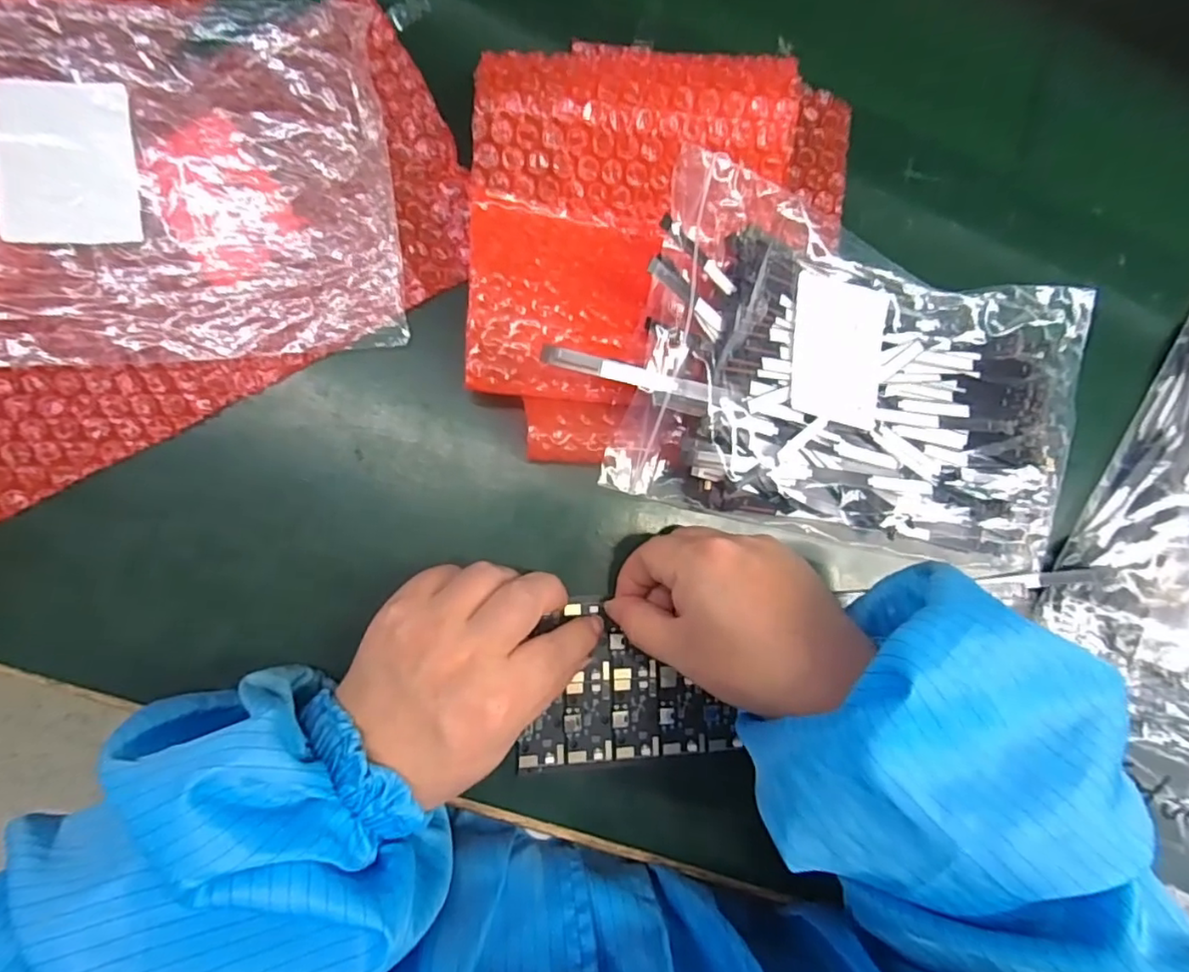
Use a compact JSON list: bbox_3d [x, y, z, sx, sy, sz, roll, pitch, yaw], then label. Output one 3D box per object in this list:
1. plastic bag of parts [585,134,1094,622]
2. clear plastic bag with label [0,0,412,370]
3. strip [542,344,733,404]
[{"bbox_3d":[0.133,-0.047,0.281,0.227,0.034,0.152,15,85,-7],"label":"plastic bag of parts"},{"bbox_3d":[-0.210,-0.128,0.249,0.234,0.026,0.153,-7,89,-9],"label":"clear plastic bag with label"},{"bbox_3d":[0.019,-0.044,0.244,0.088,0.008,0.007,8,86,-28],"label":"strip"}]

